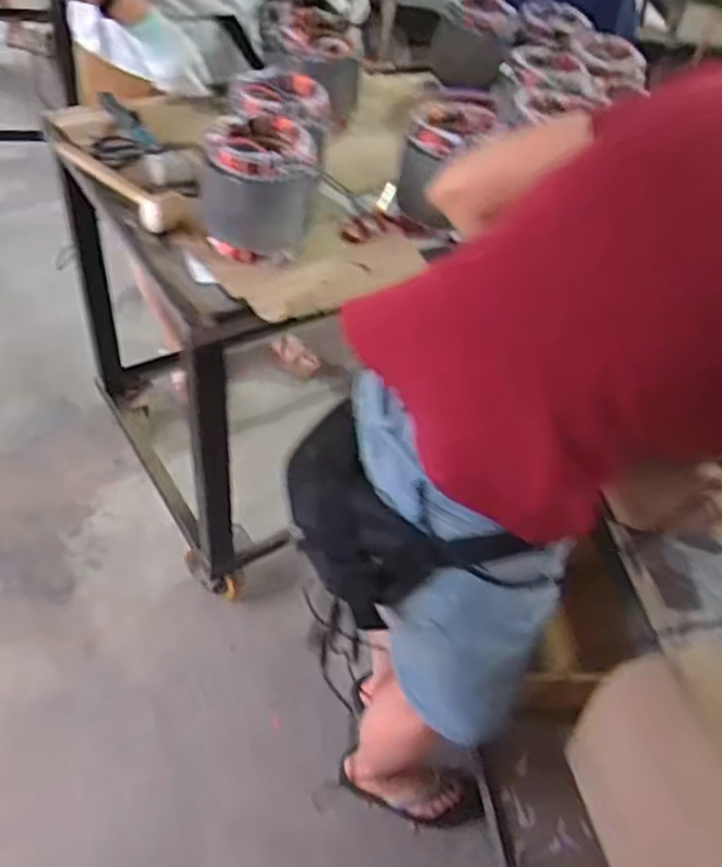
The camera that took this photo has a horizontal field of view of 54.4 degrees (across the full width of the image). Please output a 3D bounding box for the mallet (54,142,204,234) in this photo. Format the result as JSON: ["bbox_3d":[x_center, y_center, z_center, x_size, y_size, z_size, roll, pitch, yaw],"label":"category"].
[{"bbox_3d":[-0.370,-0.399,1.090,0.073,0.042,0.335,-32,60,-31],"label":"mallet"}]

